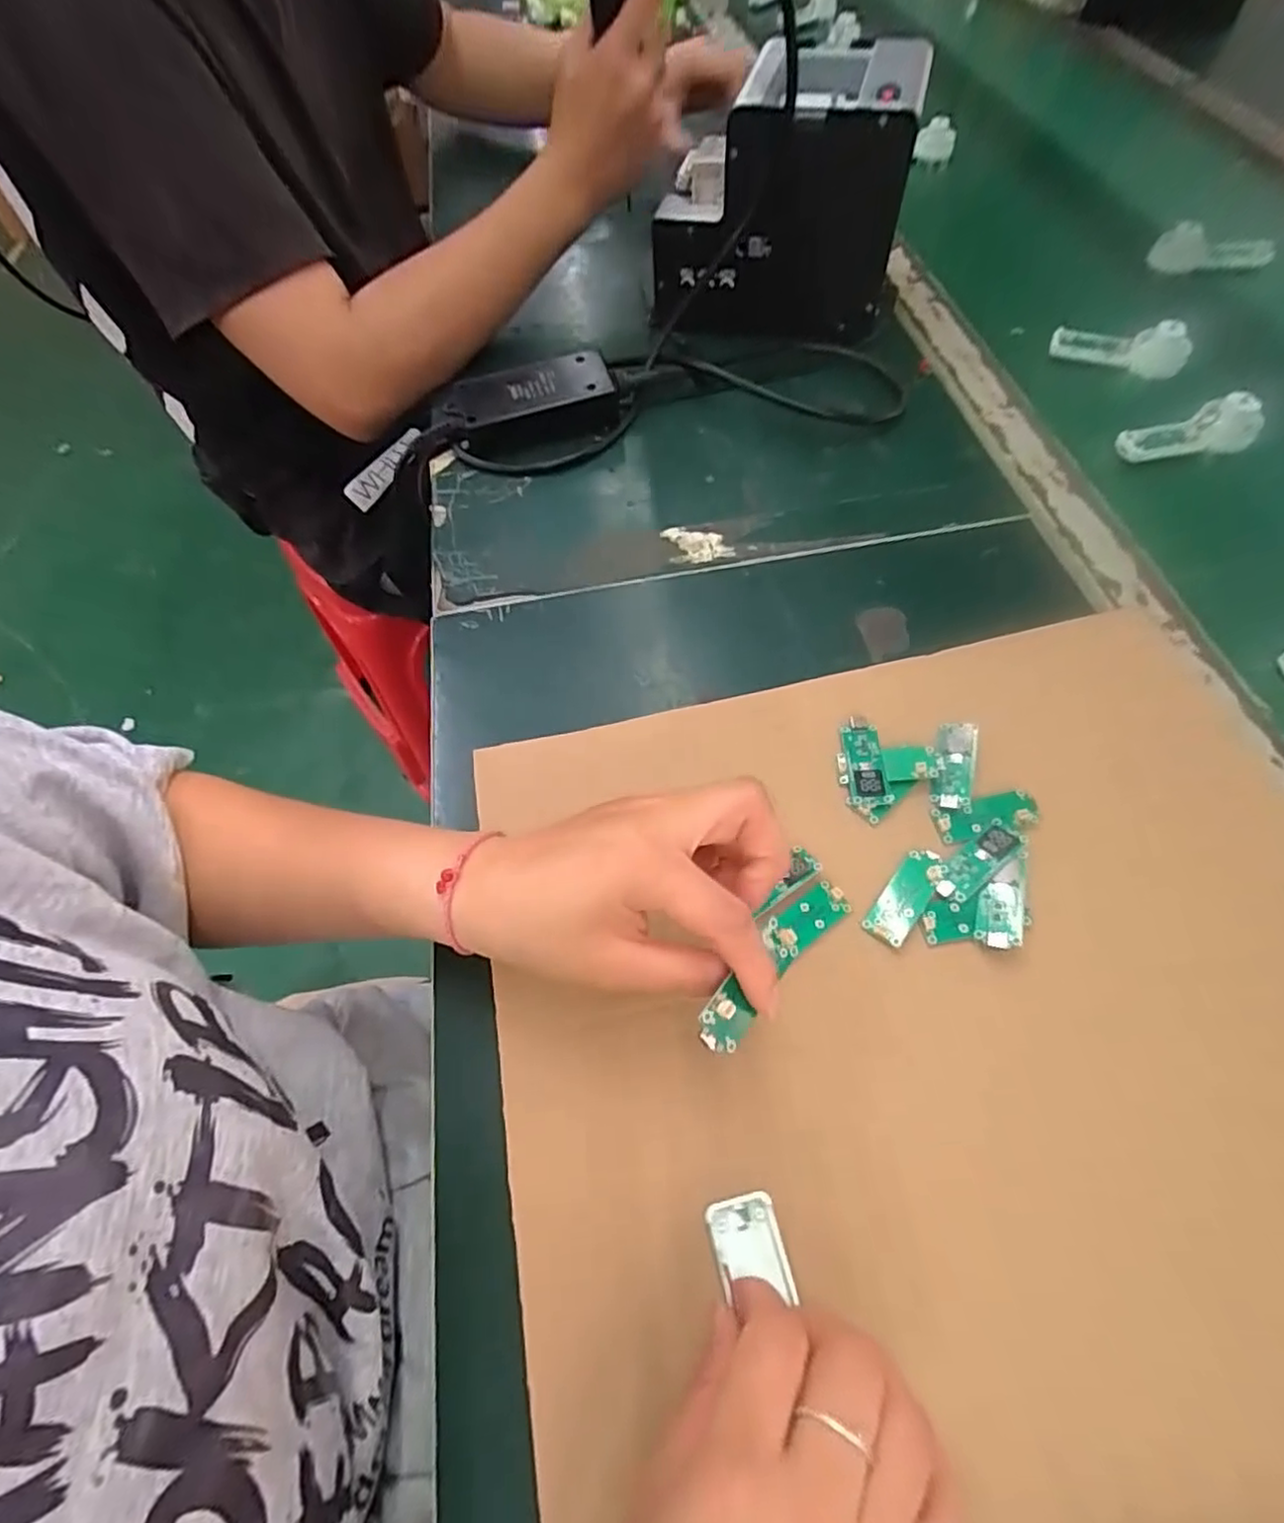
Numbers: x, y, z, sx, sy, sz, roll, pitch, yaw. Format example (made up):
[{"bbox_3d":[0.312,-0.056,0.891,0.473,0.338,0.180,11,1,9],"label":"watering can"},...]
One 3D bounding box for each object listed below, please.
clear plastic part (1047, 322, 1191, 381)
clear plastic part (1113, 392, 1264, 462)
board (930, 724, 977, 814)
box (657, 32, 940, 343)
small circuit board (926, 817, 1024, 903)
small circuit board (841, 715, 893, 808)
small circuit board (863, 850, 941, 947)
[{"bbox_3d":[0.376,-0.327,0.518,0.099,0.036,0.016,18,65,14],"label":"clear plastic part"},{"bbox_3d":[0.381,-0.232,0.461,0.097,0.030,0.023,-6,61,1],"label":"clear plastic part"},{"bbox_3d":[0.159,0.001,0.338,0.021,0.010,0.048,11,63,10],"label":"board"},{"bbox_3d":[0.104,-0.435,0.510,0.179,0.151,0.129,7,62,8],"label":"box"},{"bbox_3d":[0.160,0.047,0.313,0.049,0.006,0.020,-32,64,-12],"label":"small circuit board"},{"bbox_3d":[0.116,0.001,0.345,0.019,0.010,0.050,-2,61,4],"label":"small circuit board"},{"bbox_3d":[0.124,0.063,0.310,0.019,0.004,0.050,31,67,32],"label":"small circuit board"}]

